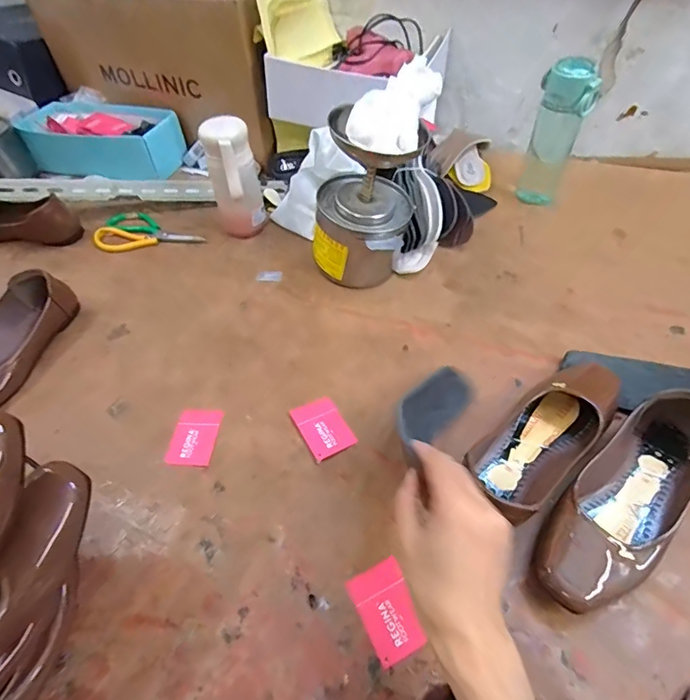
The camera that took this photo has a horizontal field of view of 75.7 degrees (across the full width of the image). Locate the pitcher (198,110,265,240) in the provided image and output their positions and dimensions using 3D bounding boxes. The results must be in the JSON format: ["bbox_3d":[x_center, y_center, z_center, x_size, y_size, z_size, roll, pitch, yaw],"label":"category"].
[{"bbox_3d":[-0.174,-0.264,0.704,0.080,0.179,0.080,-17,52,-9],"label":"pitcher"}]

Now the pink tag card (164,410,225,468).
[{"bbox_3d":[-0.176,0.103,0.522,0.051,0.004,0.070,6,55,1],"label":"pink tag card"}]

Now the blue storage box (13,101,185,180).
[{"bbox_3d":[-0.485,-0.419,0.907,0.308,0.100,0.120,0,51,5],"label":"blue storage box"}]

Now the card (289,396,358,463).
[{"bbox_3d":[-0.026,0.089,0.517,0.052,0.005,0.073,-26,54,-15],"label":"card"}]

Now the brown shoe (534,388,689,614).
[{"bbox_3d":[0.276,0.135,0.421,0.252,0.067,0.087,-36,57,-22],"label":"brown shoe"}]

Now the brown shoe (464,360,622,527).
[{"bbox_3d":[0.225,0.085,0.488,0.216,0.056,0.083,-37,57,-22],"label":"brown shoe"}]

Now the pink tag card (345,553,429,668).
[{"bbox_3d":[0.039,0.232,0.398,0.050,0.004,0.072,-24,53,-14],"label":"pink tag card"}]

